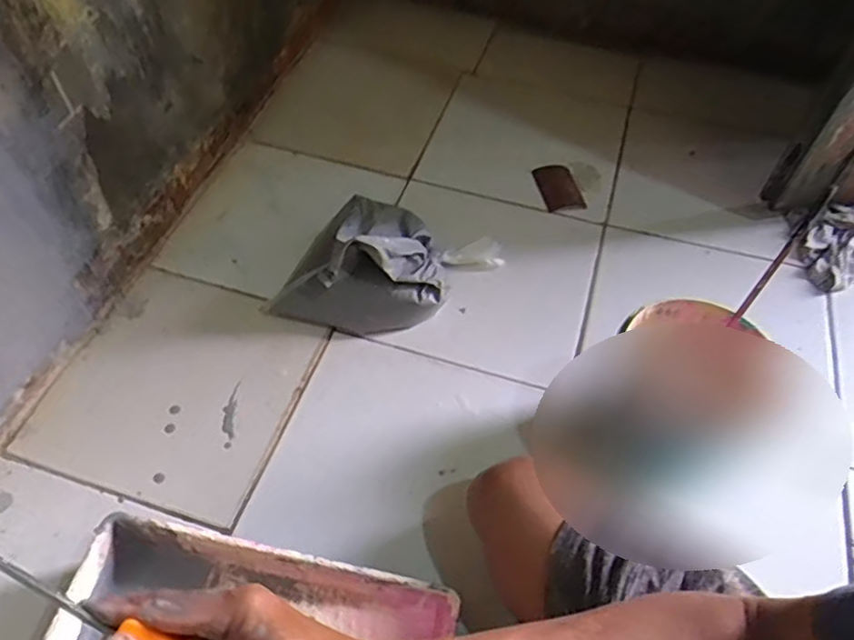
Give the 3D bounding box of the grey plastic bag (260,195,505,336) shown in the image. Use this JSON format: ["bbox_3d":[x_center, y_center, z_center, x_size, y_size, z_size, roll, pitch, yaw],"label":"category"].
[{"bbox_3d":[-0.055,-0.086,0.864,0.272,0.121,0.211,15,55,11],"label":"grey plastic bag"}]

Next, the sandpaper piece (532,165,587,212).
[{"bbox_3d":[0.219,-0.225,1.062,0.068,0.021,0.125,-4,53,-3],"label":"sandpaper piece"}]

